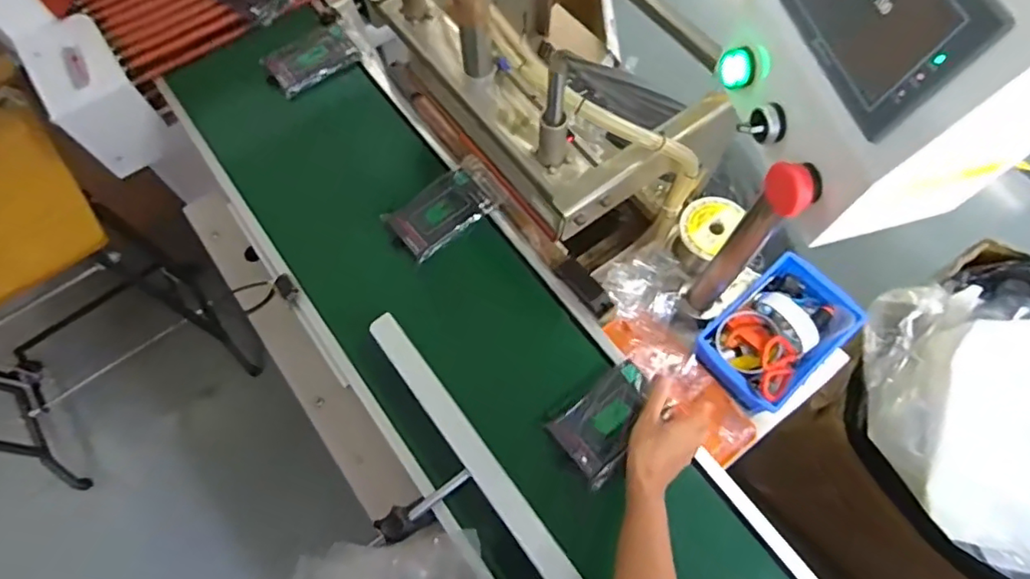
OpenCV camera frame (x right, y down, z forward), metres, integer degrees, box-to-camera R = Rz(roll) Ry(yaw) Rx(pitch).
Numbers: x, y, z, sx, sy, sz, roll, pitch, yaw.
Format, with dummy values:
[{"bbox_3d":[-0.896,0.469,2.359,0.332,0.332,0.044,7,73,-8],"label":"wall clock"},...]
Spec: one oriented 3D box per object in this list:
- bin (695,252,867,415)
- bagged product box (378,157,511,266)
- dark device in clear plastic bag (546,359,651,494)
[{"bbox_3d":[0.364,0.053,0.767,0.211,0.078,0.138,-40,73,-15],"label":"bin"},{"bbox_3d":[-0.102,-0.112,0.805,0.160,0.039,0.096,-37,73,-14],"label":"bagged product box"},{"bbox_3d":[0.116,0.155,0.665,0.130,0.010,0.086,-36,72,-14],"label":"dark device in clear plastic bag"}]

